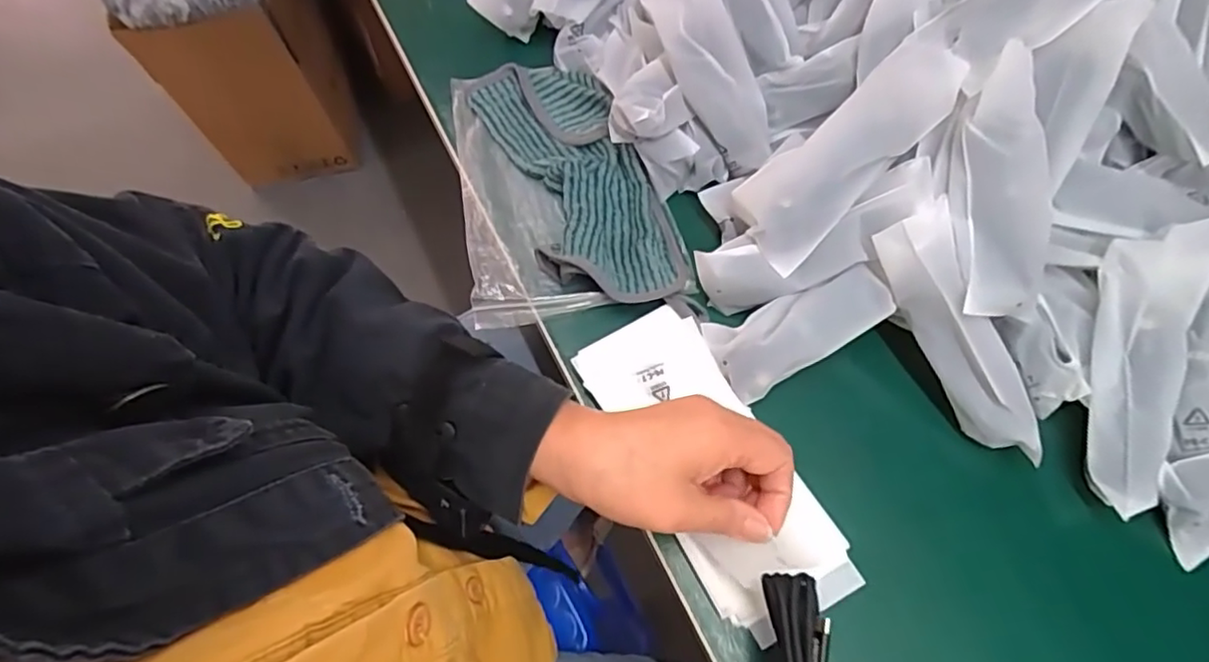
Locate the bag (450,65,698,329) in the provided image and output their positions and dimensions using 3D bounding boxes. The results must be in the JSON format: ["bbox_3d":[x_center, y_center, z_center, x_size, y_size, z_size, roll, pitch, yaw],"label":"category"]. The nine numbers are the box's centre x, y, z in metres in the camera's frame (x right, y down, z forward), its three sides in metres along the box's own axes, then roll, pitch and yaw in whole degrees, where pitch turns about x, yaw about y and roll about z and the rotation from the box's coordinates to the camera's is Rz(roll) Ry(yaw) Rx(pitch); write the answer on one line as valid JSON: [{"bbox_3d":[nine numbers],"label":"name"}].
[{"bbox_3d":[-0.030,-0.105,0.442,0.144,0.031,0.200,-8,68,-3],"label":"bag"}]

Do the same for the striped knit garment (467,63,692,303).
[{"bbox_3d":[-0.018,-0.110,0.440,0.092,0.021,0.215,-21,69,-8],"label":"striped knit garment"}]

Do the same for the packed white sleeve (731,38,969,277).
[{"bbox_3d":[0.145,-0.110,0.376,0.153,0.021,0.055,-45,73,2],"label":"packed white sleeve"}]

